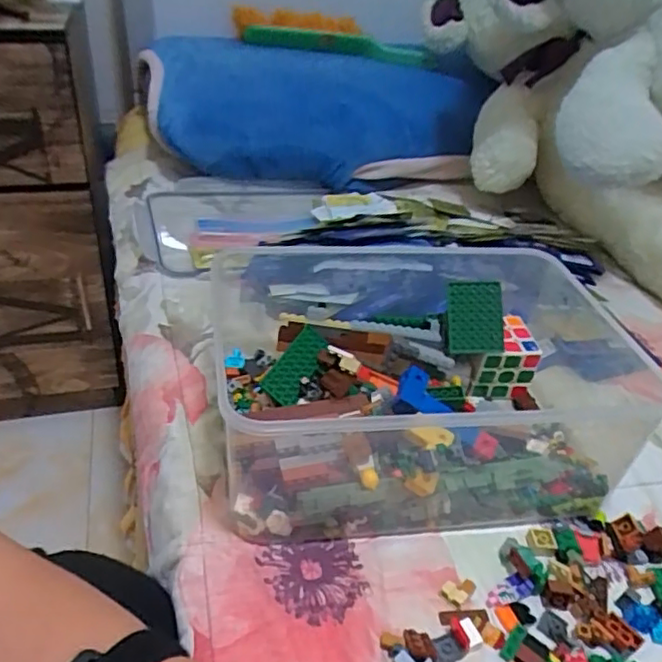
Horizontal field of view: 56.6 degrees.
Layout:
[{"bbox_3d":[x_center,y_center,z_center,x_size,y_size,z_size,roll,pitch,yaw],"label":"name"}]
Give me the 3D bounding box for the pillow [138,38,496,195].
[{"bbox_3d":[-0.044,-0.389,1.050,0.531,0.147,0.402,-4,36,-10],"label":"pillow"}]

